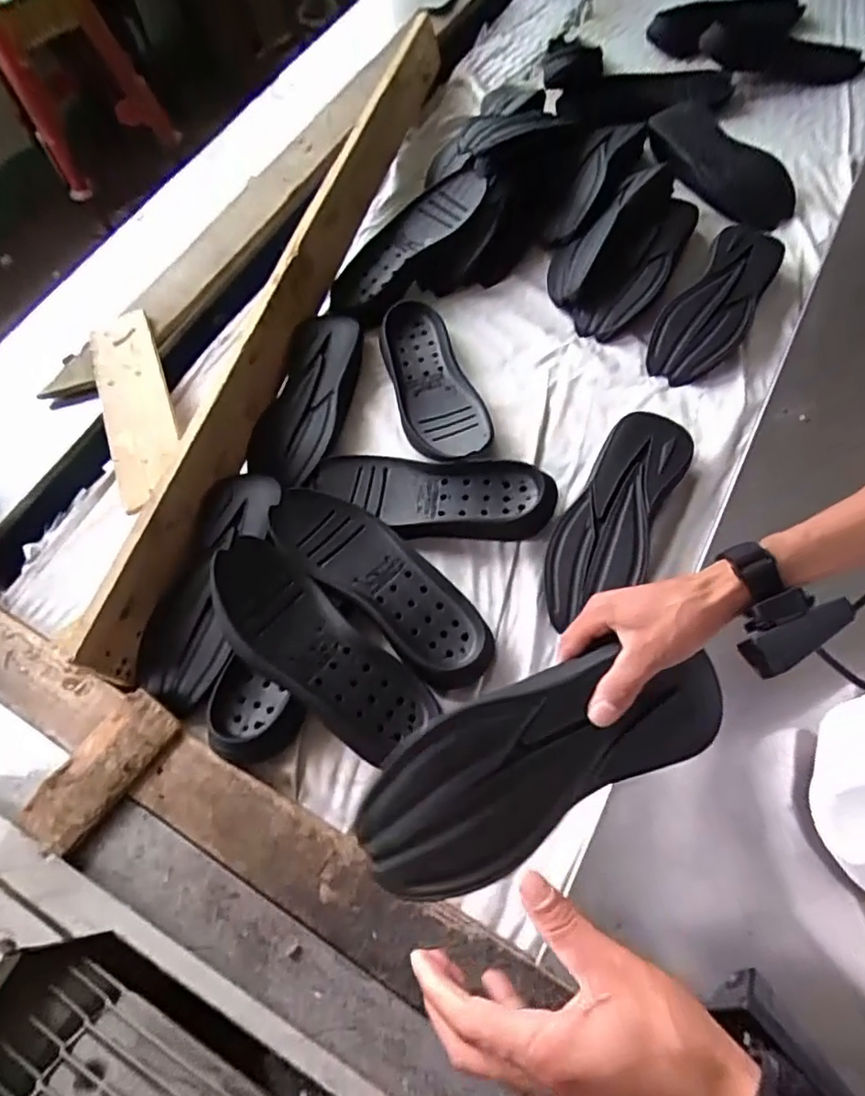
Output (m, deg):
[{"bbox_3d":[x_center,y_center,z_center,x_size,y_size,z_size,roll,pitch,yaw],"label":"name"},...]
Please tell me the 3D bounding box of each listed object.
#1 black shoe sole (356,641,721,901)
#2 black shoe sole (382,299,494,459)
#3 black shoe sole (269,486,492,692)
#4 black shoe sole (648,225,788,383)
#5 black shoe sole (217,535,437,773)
[{"bbox_3d":[0.079,0.148,0.439,0.272,0.035,0.103,-22,83,-11],"label":"black shoe sole"},{"bbox_3d":[-0.006,-0.233,0.853,0.104,0.042,0.298,-18,59,-7],"label":"black shoe sole"},{"bbox_3d":[-0.056,0.031,0.692,0.296,0.026,0.108,41,69,10],"label":"black shoe sole"},{"bbox_3d":[0.421,-0.363,0.893,0.107,0.058,0.314,29,65,19],"label":"black shoe sole"},{"bbox_3d":[-0.125,0.105,0.644,0.271,0.028,0.103,43,69,4],"label":"black shoe sole"}]

